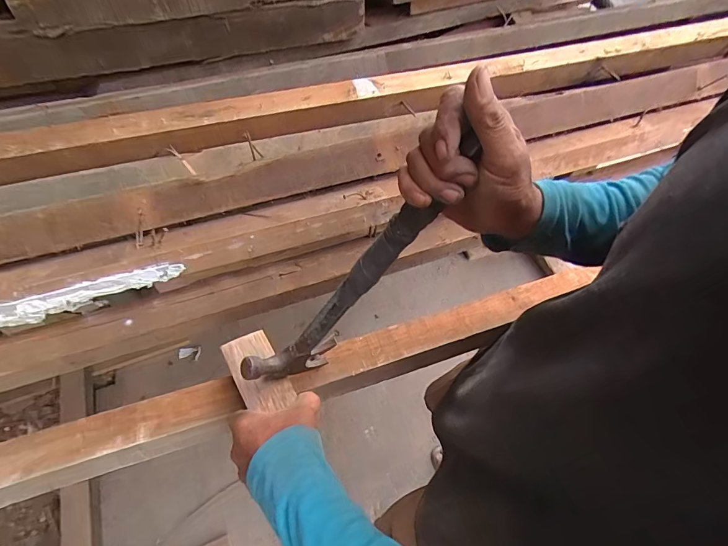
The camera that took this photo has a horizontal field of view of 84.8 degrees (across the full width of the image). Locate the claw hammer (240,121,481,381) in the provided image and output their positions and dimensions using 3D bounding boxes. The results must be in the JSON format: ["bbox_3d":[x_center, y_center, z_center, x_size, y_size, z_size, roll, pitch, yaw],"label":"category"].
[{"bbox_3d":[-0.003,0.008,0.387,0.104,0.318,0.024,8,44,-43],"label":"claw hammer"}]

